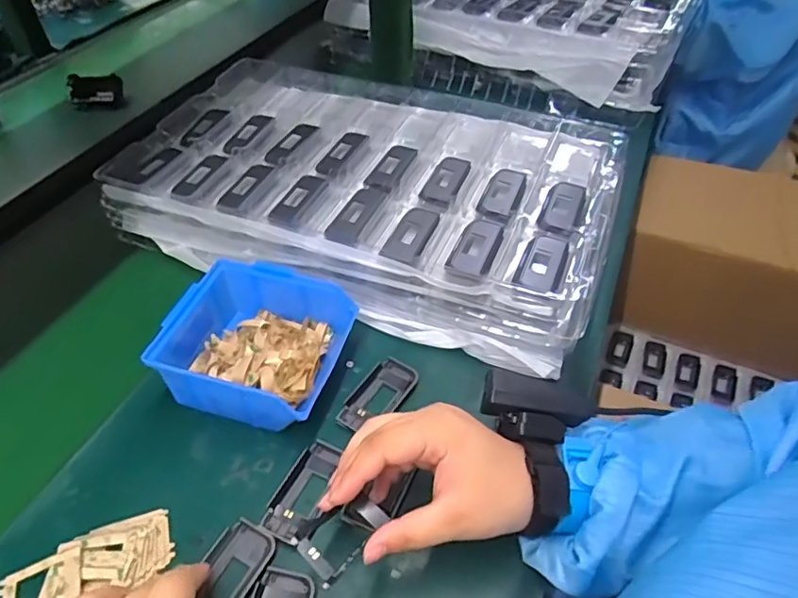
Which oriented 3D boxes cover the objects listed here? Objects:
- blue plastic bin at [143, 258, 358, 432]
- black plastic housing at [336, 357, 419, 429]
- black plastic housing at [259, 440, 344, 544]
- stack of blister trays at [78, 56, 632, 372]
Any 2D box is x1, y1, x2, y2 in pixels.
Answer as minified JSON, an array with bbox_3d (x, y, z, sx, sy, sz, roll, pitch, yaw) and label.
[{"bbox_3d":[-0.119,0.040,0.466,0.135,0.063,0.139,12,47,12],"label":"blue plastic bin"},{"bbox_3d":[-0.018,0.083,0.467,0.038,0.010,0.076,29,54,28],"label":"black plastic housing"},{"bbox_3d":[-0.073,0.139,0.409,0.030,0.005,0.077,15,48,17],"label":"black plastic housing"},{"bbox_3d":[-0.037,-0.137,0.611,0.523,0.064,0.318,16,48,18],"label":"stack of blister trays"}]

